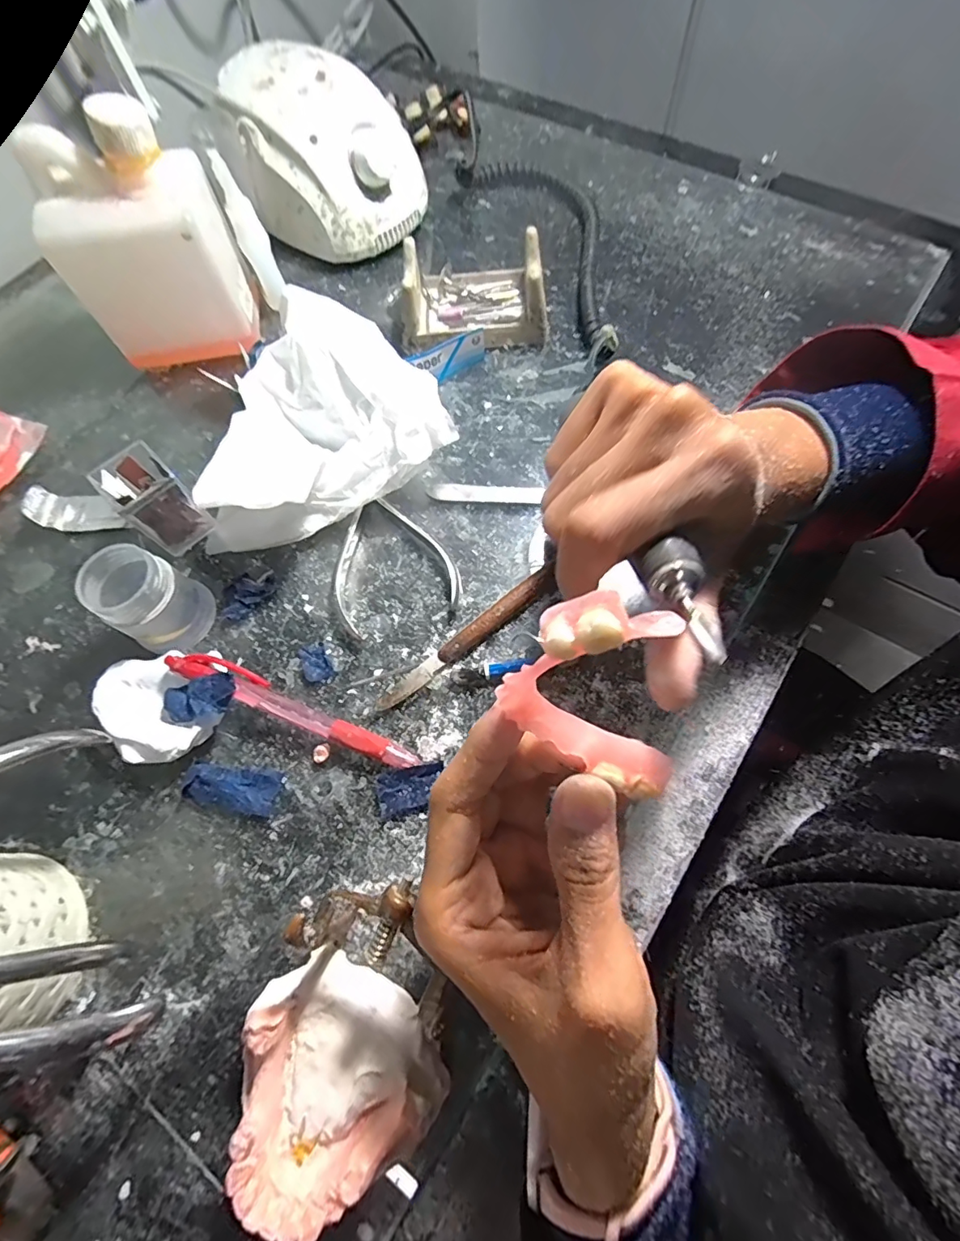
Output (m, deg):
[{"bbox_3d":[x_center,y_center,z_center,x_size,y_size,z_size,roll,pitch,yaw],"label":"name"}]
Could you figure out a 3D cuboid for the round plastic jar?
[{"bbox_3d":[-0.171,-0.011,0.264,0.041,0.050,0.040,-1,69,2],"label":"round plastic jar"}]

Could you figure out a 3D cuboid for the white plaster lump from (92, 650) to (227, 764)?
[{"bbox_3d":[-0.157,0.043,0.257,0.060,0.022,0.056,-1,69,2],"label":"white plaster lump"}]

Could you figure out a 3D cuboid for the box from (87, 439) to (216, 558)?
[{"bbox_3d":[-0.180,-0.065,0.286,0.033,0.051,0.037,-40,72,-12],"label":"box"}]

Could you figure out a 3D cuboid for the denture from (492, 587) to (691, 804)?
[{"bbox_3d":[0.025,0.021,0.132,0.041,0.061,0.014,-1,41,26],"label":"denture"}]

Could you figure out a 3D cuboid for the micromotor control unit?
[{"bbox_3d":[-0.118,-0.338,0.375,0.137,0.085,0.093,30,73,13],"label":"micromotor control unit"}]

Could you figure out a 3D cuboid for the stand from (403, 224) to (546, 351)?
[{"bbox_3d":[-0.003,-0.224,0.346,0.090,0.043,0.061,-2,69,2],"label":"stand"}]

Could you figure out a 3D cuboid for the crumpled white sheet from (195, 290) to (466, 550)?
[{"bbox_3d":[-0.100,-0.113,0.294,0.151,0.063,0.129,-21,69,-5],"label":"crumpled white sheet"}]

